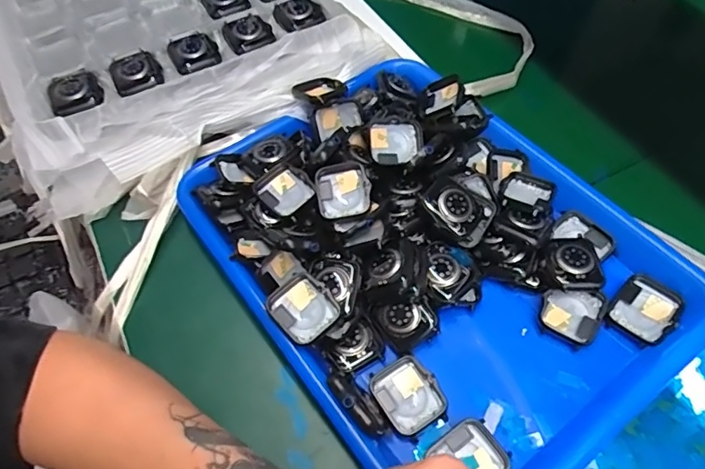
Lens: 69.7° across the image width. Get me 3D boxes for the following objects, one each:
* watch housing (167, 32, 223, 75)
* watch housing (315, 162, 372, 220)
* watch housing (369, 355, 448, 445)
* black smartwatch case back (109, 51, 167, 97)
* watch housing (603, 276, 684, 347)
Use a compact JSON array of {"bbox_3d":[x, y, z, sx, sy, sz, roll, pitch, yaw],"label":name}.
[{"bbox_3d":[-0.134,-0.155,0.427,0.039,0.006,0.047,-22,58,-10],"label":"watch housing"},{"bbox_3d":[-0.007,-0.032,0.363,0.037,0.011,0.040,-10,57,-3],"label":"watch housing"},{"bbox_3d":[0.035,0.102,0.319,0.037,0.010,0.045,-28,59,-14],"label":"watch housing"},{"bbox_3d":[-0.178,-0.134,0.415,0.039,0.008,0.048,-28,59,-14],"label":"black smartwatch case back"},{"bbox_3d":[0.197,0.052,0.341,0.036,0.010,0.043,35,78,26],"label":"watch housing"}]

